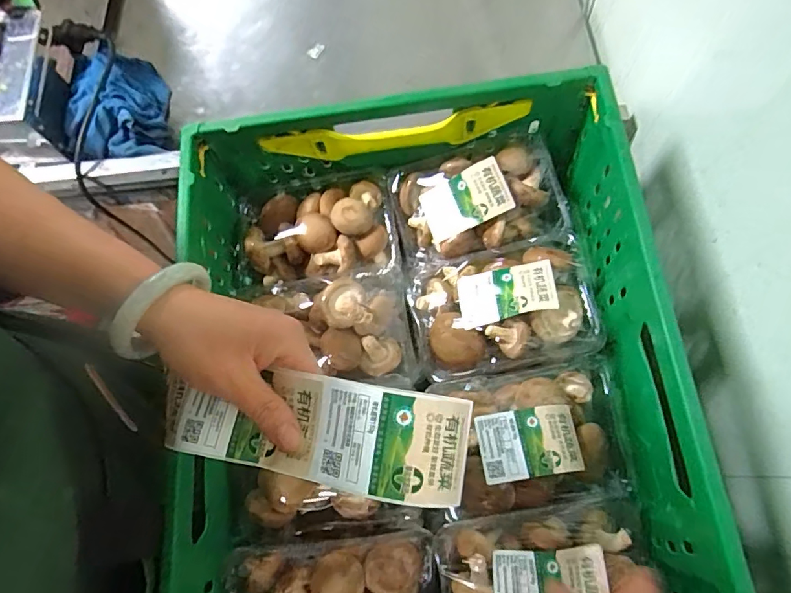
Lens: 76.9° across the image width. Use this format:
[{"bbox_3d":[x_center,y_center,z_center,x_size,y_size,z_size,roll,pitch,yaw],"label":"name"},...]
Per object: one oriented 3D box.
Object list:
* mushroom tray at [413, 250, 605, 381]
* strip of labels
[{"bbox_3d":[0.114,0.008,0.485,0.186,0.065,0.120,-6,70,1],"label":"mushroom tray"},{"bbox_3d":[-0.056,0.079,0.295,0.191,0.031,0.058,3,70,16],"label":"strip of labels"}]

